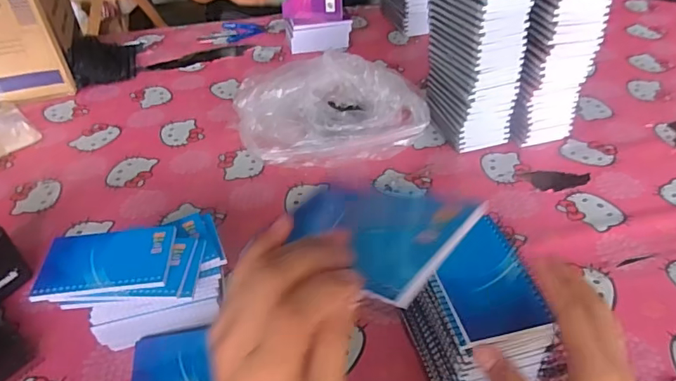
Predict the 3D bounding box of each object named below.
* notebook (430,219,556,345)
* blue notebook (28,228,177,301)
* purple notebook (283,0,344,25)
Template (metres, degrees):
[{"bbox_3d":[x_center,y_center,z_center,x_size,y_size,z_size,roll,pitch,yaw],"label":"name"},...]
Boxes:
[{"bbox_3d":[0.130,0.078,0.448,0.080,0.011,0.124,-8,41,-7],"label":"notebook"},{"bbox_3d":[-0.234,0.070,0.509,0.123,0.013,0.080,-4,41,-3],"label":"blue notebook"},{"bbox_3d":[-0.054,-0.407,1.083,0.128,0.086,0.012,-1,10,0],"label":"purple notebook"}]

